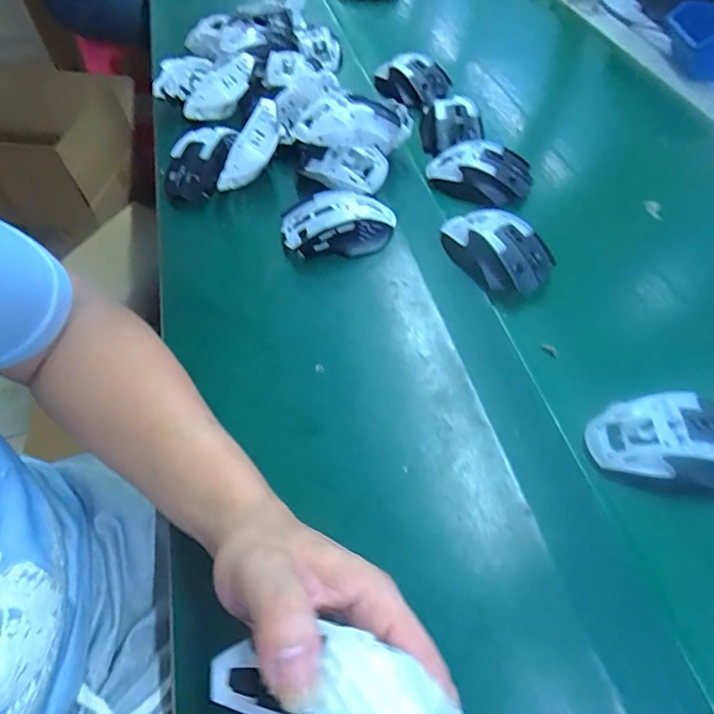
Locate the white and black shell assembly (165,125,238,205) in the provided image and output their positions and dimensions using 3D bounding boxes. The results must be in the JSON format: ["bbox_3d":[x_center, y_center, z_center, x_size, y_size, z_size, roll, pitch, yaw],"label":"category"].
[{"bbox_3d":[-0.178,-0.222,0.545,0.077,0.047,0.100,4,56,5],"label":"white and black shell assembly"}]

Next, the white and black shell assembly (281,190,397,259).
[{"bbox_3d":[-0.020,-0.138,0.487,0.117,0.039,0.072,0,56,3],"label":"white and black shell assembly"}]

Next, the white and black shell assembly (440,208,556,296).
[{"bbox_3d":[0.132,-0.105,0.459,0.110,0.033,0.070,37,64,24],"label":"white and black shell assembly"}]

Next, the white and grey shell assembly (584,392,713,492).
[{"bbox_3d":[0.234,0.061,0.349,0.113,0.028,0.062,8,56,7],"label":"white and grey shell assembly"}]

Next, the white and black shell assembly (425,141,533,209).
[{"bbox_3d":[0.135,-0.205,0.529,0.112,0.031,0.074,19,58,15],"label":"white and black shell assembly"}]

